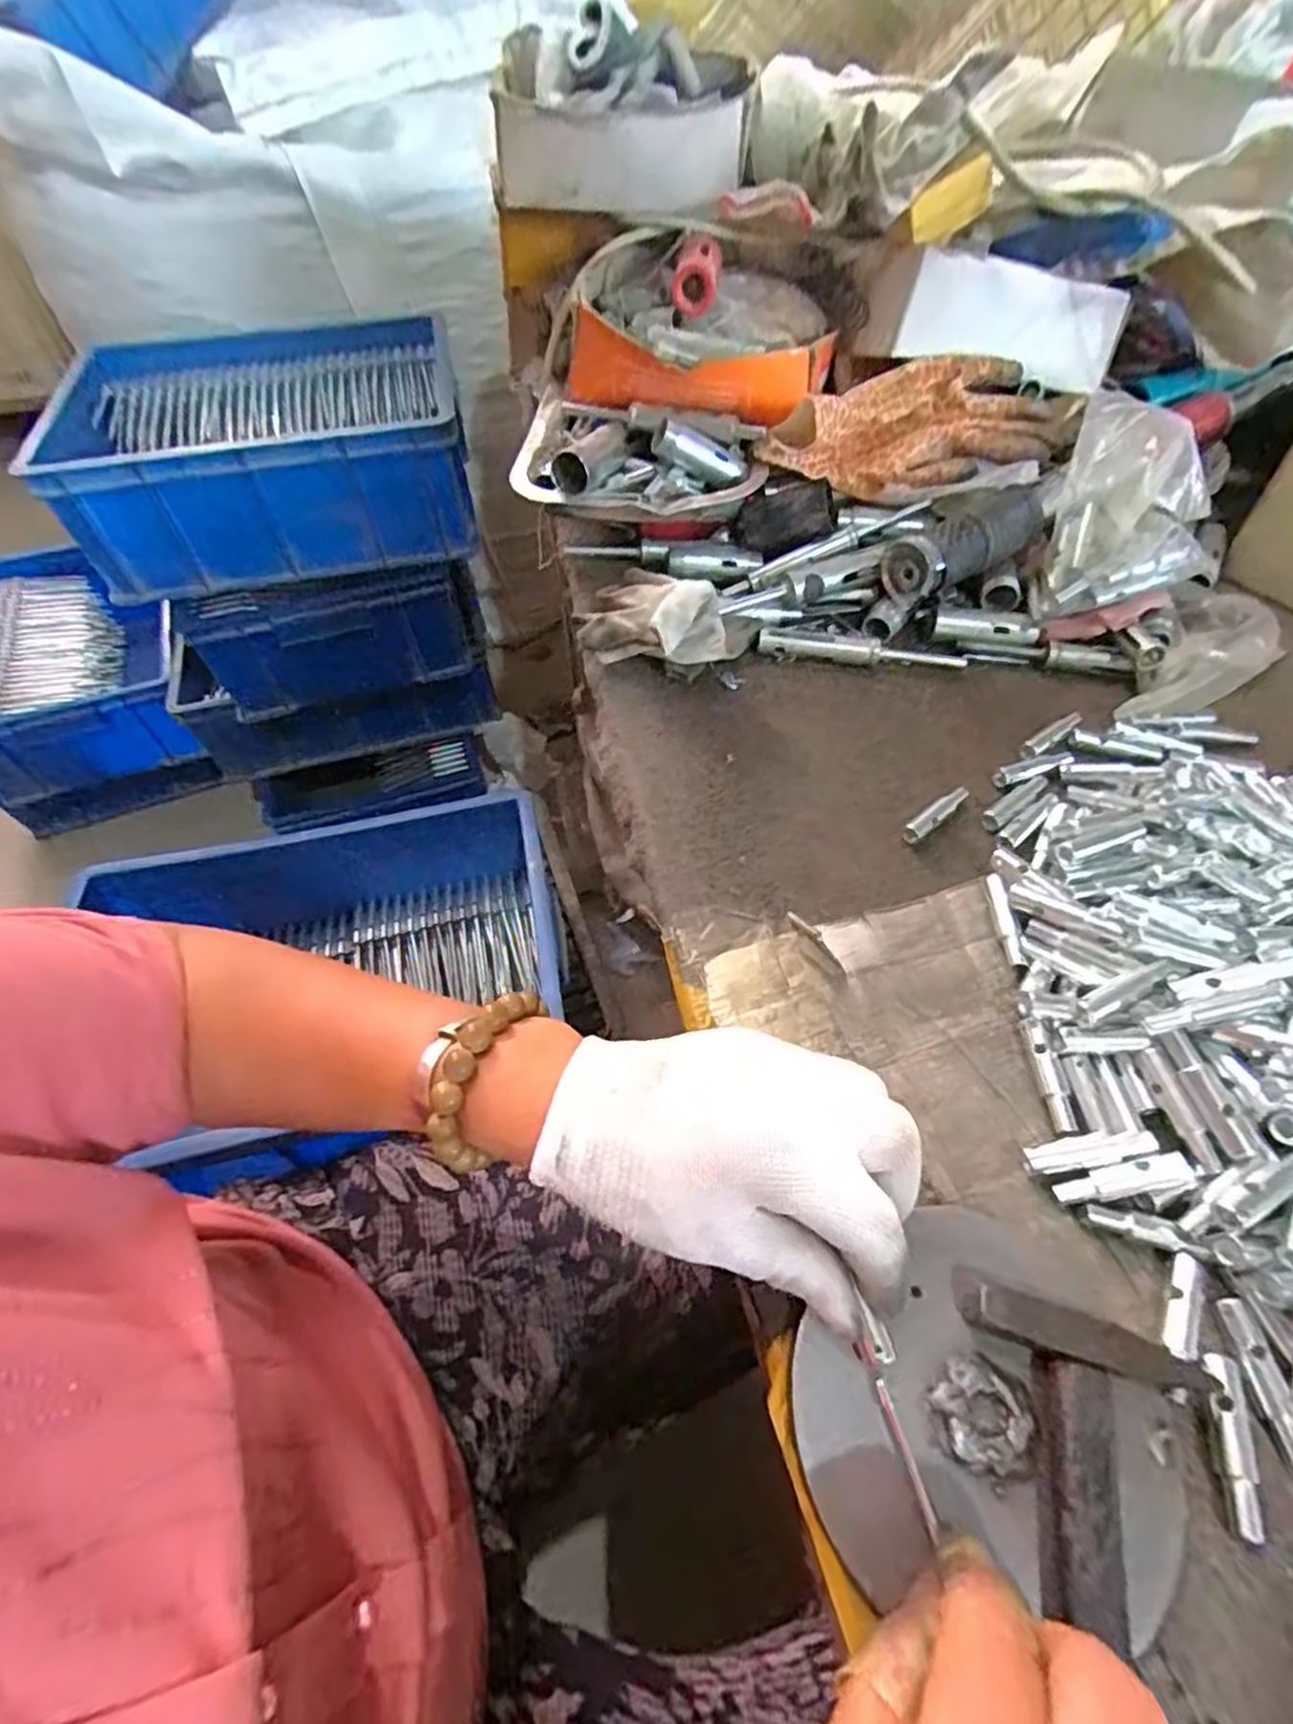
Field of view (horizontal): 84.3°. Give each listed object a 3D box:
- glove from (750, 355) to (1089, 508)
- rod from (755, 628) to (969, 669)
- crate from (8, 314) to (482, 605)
[{"bbox_3d":[0.195,-0.304,0.505,0.224,0.060,0.084,-10,56,-6],"label":"glove"},{"bbox_3d":[0.144,-0.142,0.484,0.137,0.019,0.020,8,56,7],"label":"rod"},{"bbox_3d":[-0.410,-0.461,0.803,0.396,0.137,0.290,-10,56,-6],"label":"crate"}]

